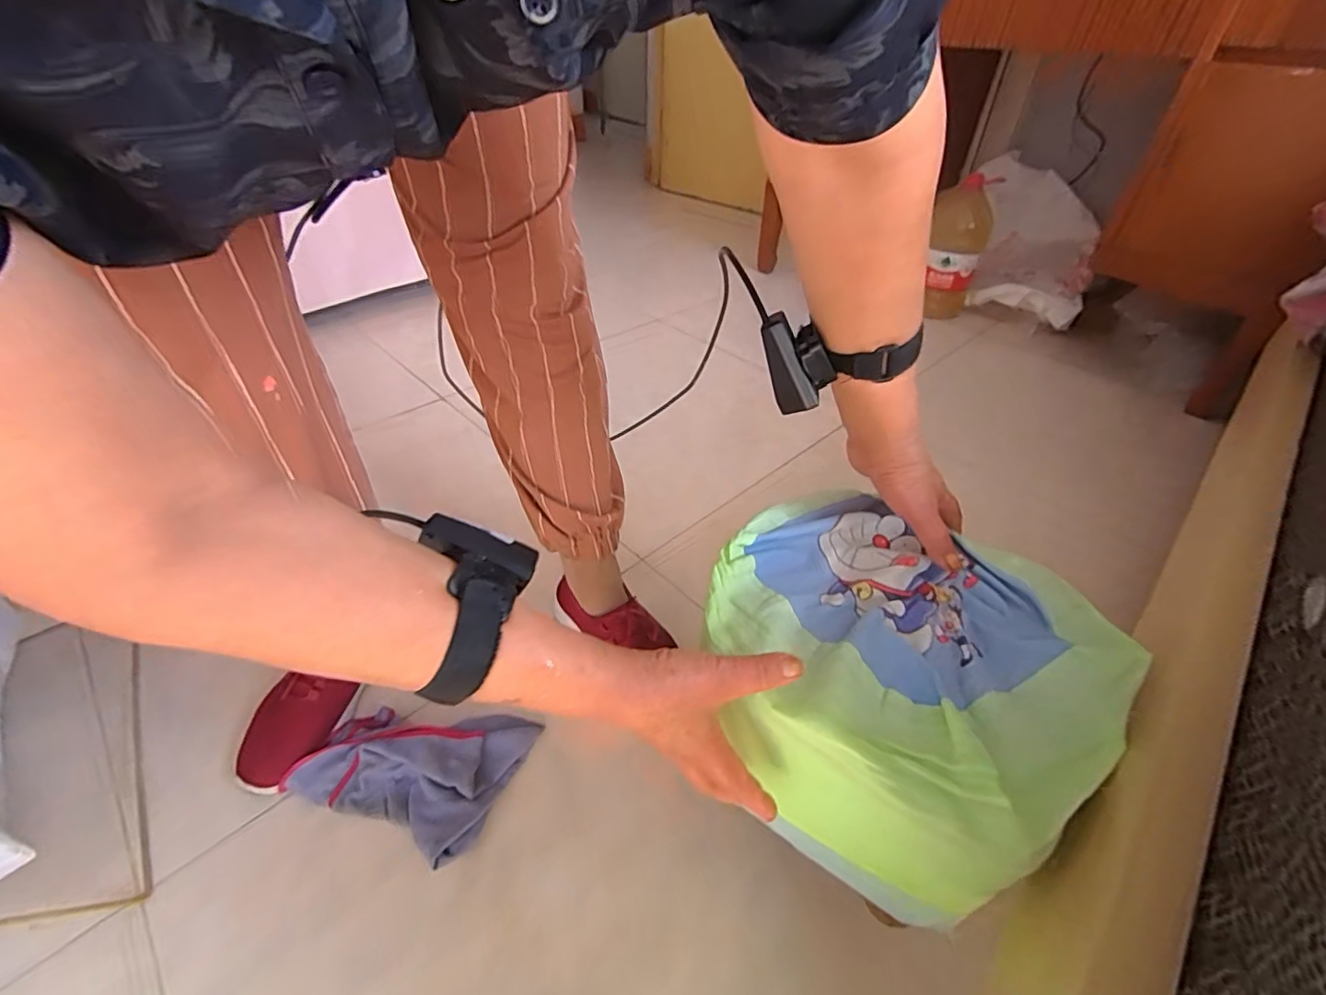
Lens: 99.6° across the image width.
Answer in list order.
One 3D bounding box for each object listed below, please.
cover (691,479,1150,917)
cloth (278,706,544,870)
[{"bbox_3d":[0.177,0.159,0.466,0.261,0.176,0.262,-24,49,-27],"label":"cover"},{"bbox_3d":[-0.250,0.259,0.568,0.197,0.047,0.149,16,42,14],"label":"cloth"}]

